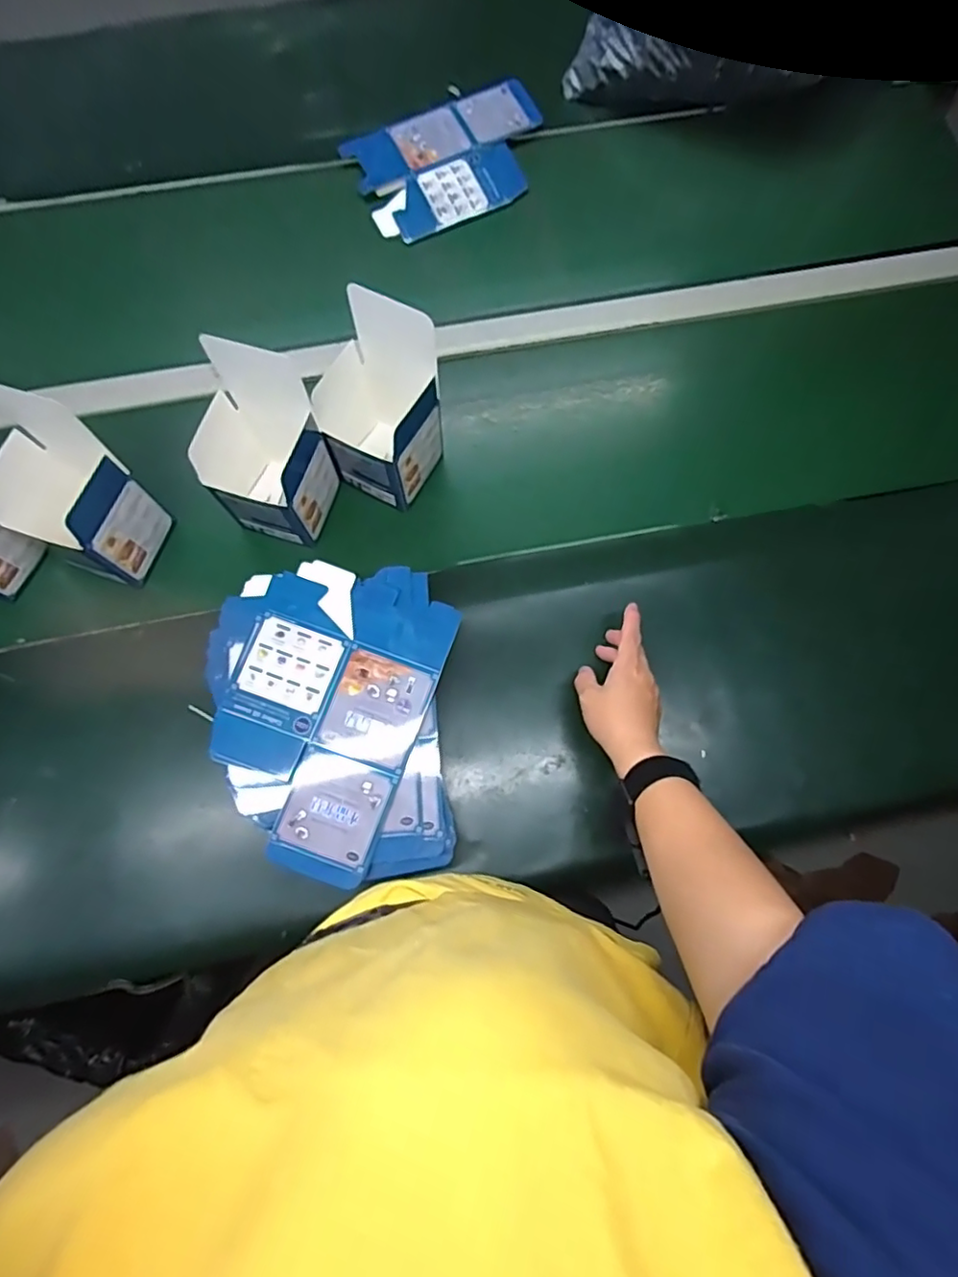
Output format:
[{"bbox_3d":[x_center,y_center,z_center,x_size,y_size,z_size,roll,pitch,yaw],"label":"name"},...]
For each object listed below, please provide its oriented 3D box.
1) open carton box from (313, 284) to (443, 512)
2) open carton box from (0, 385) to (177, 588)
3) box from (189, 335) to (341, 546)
[{"bbox_3d":[-0.095,-0.208,0.575,0.092,0.158,0.098,29,79,8],"label":"open carton box"},{"bbox_3d":[-0.372,-0.127,0.565,0.099,0.128,0.099,23,78,7],"label":"open carton box"},{"bbox_3d":[-0.192,-0.183,0.563,0.089,0.151,0.132,17,77,5],"label":"box"}]

